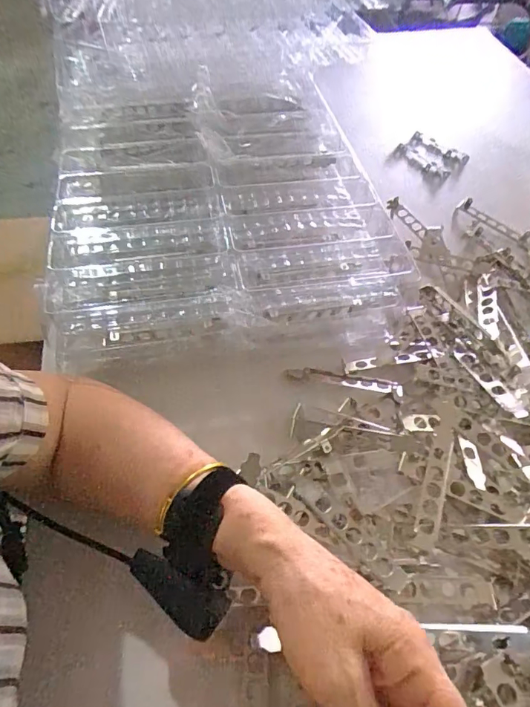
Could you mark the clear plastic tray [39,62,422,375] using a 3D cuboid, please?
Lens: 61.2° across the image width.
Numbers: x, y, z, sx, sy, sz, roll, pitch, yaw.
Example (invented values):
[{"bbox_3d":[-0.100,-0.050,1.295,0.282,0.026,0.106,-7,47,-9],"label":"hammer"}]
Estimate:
[{"bbox_3d":[-0.057,-0.183,0.512,0.337,0.067,0.381,-8,61,-9],"label":"clear plastic tray"}]

